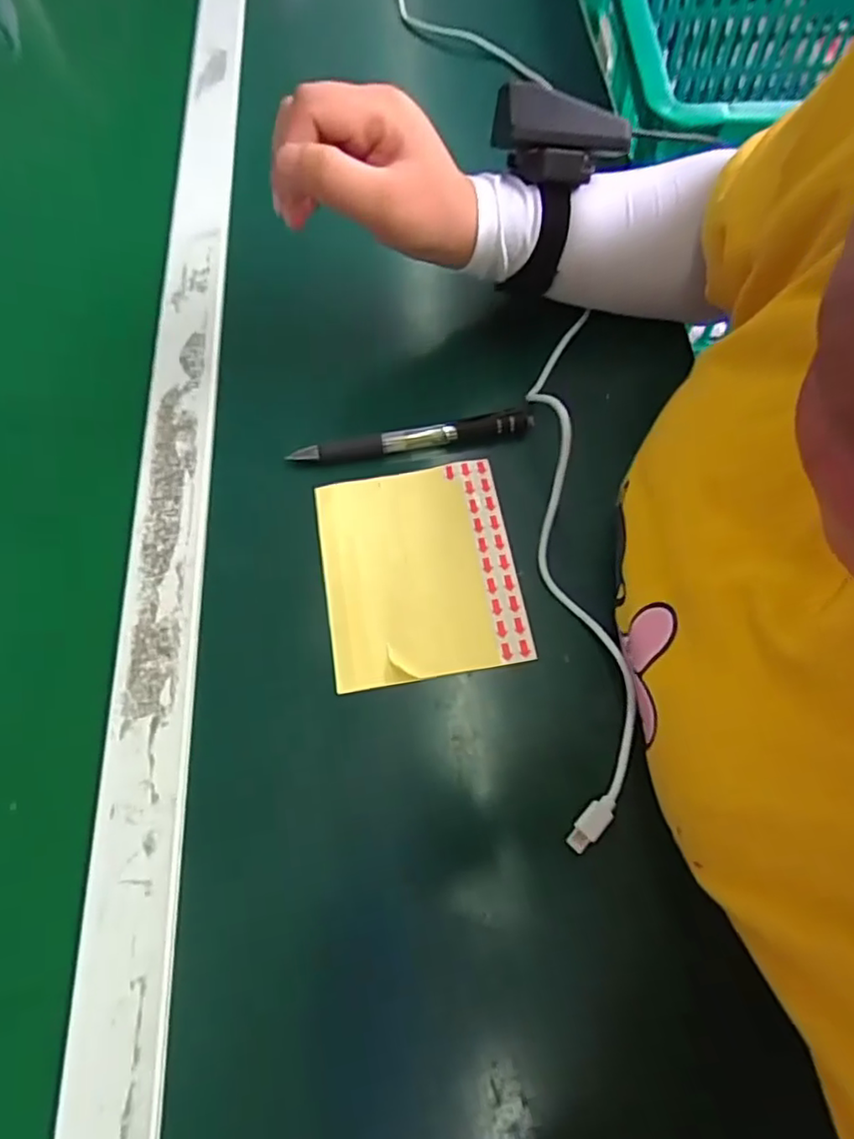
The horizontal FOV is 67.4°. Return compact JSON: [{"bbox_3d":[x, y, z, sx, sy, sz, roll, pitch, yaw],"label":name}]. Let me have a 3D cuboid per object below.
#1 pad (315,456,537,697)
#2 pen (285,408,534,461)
[{"bbox_3d":[-0.004,-0.002,0.341,0.099,0.007,0.117,-9,66,-2],"label":"pad"},{"bbox_3d":[-0.008,-0.076,0.374,0.137,0.017,0.011,-8,66,-2],"label":"pen"}]

